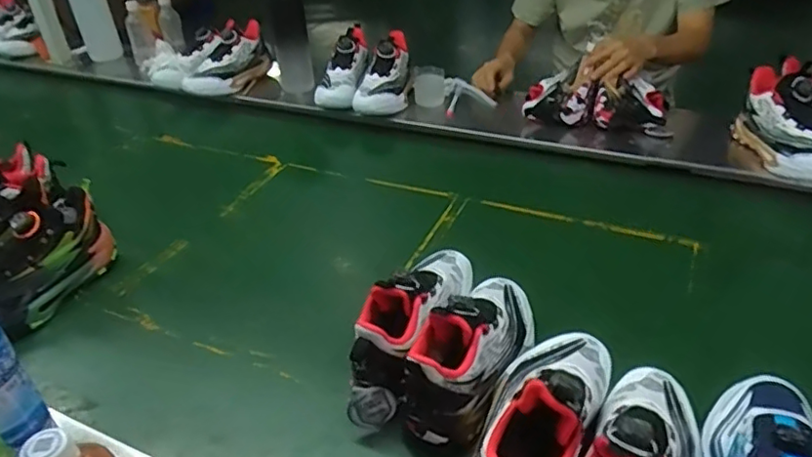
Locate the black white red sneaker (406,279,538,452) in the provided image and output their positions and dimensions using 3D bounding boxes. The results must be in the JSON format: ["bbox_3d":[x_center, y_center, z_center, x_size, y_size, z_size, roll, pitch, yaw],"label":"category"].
[{"bbox_3d":[0.079,0.125,0.664,0.081,0.115,0.233,18,40,29],"label":"black white red sneaker"}]

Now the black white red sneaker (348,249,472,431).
[{"bbox_3d":[0.010,0.102,0.706,0.083,0.123,0.257,8,36,18],"label":"black white red sneaker"}]

